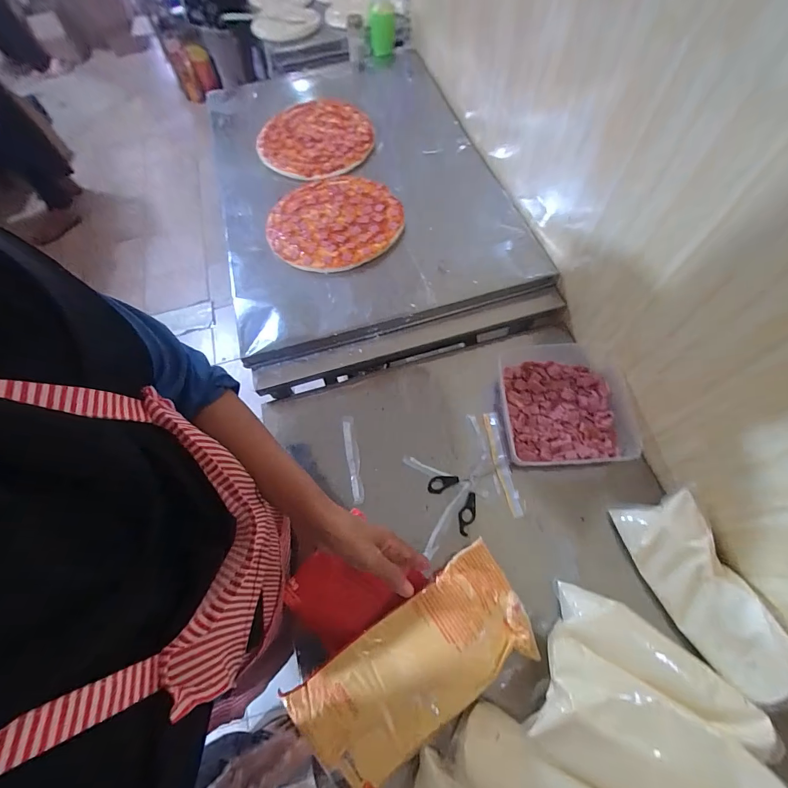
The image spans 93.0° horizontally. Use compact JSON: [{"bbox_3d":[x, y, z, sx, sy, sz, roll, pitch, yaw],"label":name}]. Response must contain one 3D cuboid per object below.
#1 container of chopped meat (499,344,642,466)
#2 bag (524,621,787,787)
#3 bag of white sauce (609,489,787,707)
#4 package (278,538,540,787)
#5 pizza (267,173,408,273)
[{"bbox_3d":[0.289,0.011,0.627,0.207,0.049,0.217,-1,66,3],"label":"container of chopped meat"},{"bbox_3d":[0.279,0.388,0.405,0.248,0.065,0.118,29,71,15],"label":"bag"},{"bbox_3d":[0.410,0.257,0.496,0.088,0.072,0.233,-23,67,-7],"label":"bag of white sauce"},{"bbox_3d":[0.034,0.334,0.463,0.294,0.047,0.137,-33,68,-13],"label":"package"},{"bbox_3d":[-0.128,-0.374,0.793,0.277,0.015,0.280,-1,66,2],"label":"pizza"}]

